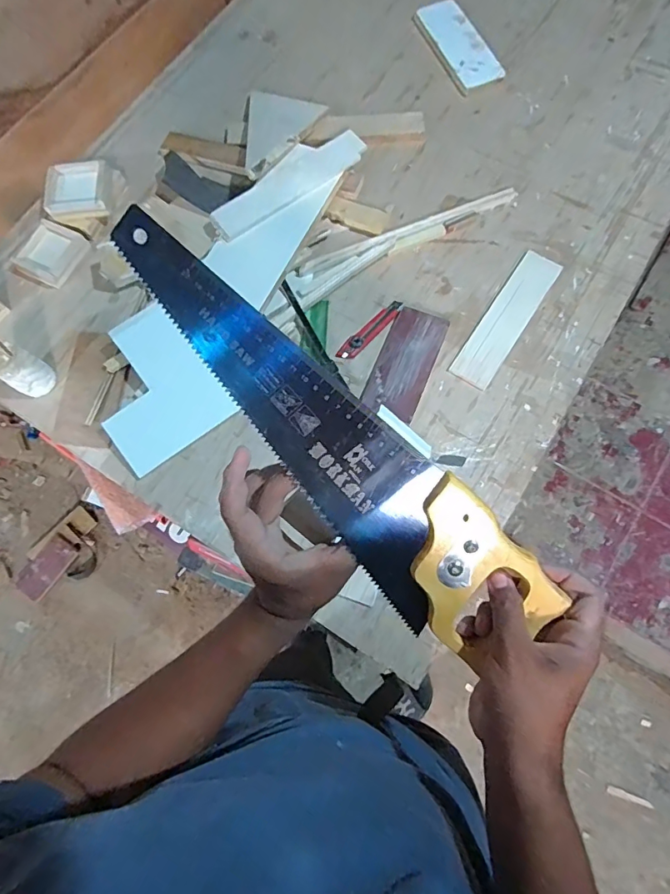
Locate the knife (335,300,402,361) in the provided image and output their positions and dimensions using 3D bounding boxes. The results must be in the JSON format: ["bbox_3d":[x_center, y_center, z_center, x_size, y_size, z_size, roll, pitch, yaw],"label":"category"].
[{"bbox_3d":[0.064,-0.210,0.845,0.149,0.012,0.033,-43,74,-10],"label":"knife"}]

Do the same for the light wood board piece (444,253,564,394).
[{"bbox_3d":[0.304,-0.227,0.834,0.073,0.011,0.274,33,82,12],"label":"light wood board piece"}]

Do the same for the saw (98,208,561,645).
[{"bbox_3d":[-0.002,-0.002,0.334,0.094,0.026,0.386,-42,96,14],"label":"saw"}]

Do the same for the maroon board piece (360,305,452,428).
[{"bbox_3d":[0.123,-0.147,0.816,0.095,0.021,0.200,22,75,11],"label":"maroon board piece"}]

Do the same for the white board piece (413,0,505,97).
[{"bbox_3d":[0.270,-0.887,1.036,0.114,0.014,0.271,-21,72,-3],"label":"white board piece"}]

